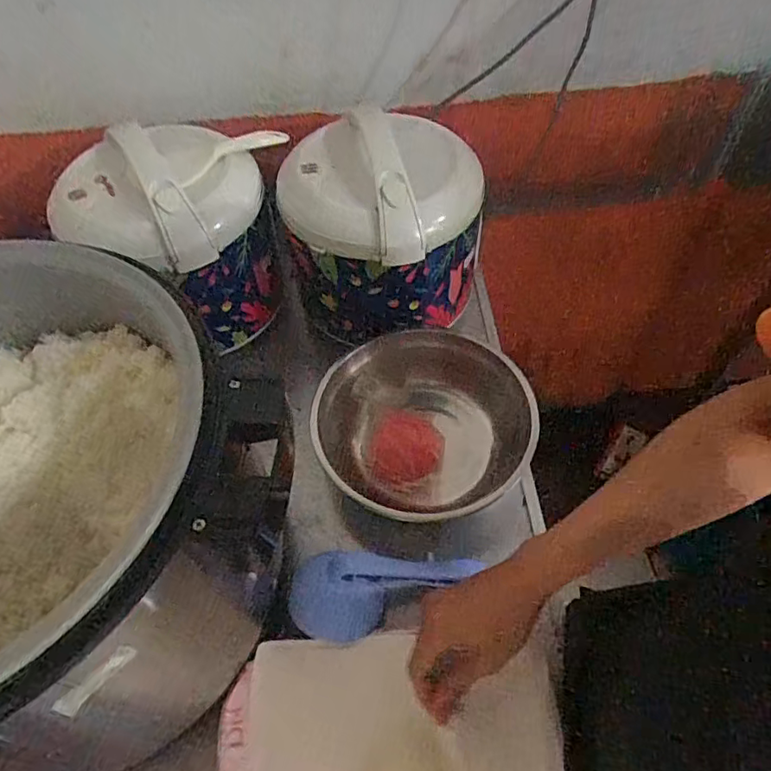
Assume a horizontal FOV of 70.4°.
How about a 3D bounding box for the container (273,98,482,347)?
[{"bbox_3d":[-0.003,-0.197,0.689,0.236,0.197,0.195,-4,54,0],"label":"container"}]

